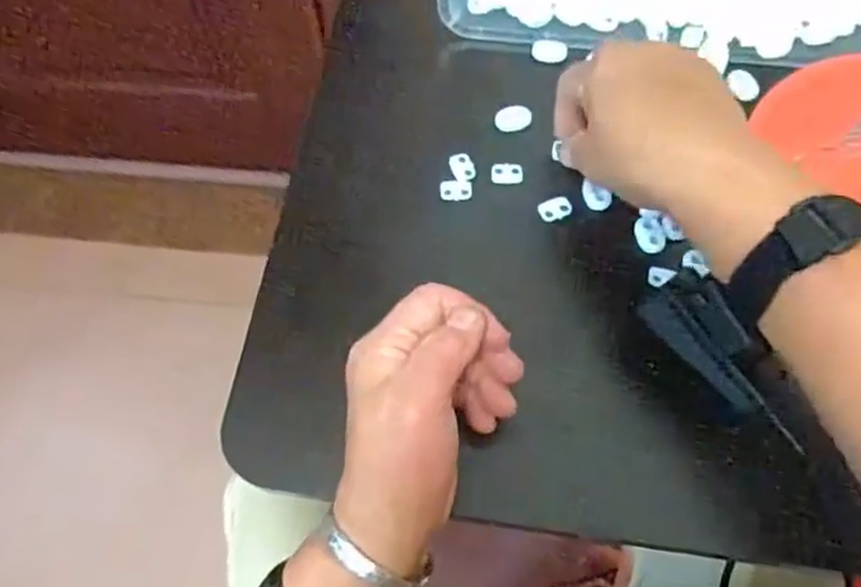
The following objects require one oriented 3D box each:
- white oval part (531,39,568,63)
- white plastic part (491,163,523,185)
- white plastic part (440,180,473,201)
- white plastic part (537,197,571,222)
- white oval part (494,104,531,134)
[{"bbox_3d":[0.079,-0.160,0.461,0.023,0.004,0.017,6,65,4],"label":"white oval part"},{"bbox_3d":[0.047,-0.073,0.423,0.019,0.004,0.014,3,65,2],"label":"white plastic part"},{"bbox_3d":[0.015,-0.062,0.417,0.019,0.004,0.013,-4,65,-1],"label":"white plastic part"},{"bbox_3d":[0.074,-0.051,0.411,0.020,0.004,0.013,-19,66,-8],"label":"white plastic part"},{"bbox_3d":[0.052,-0.109,0.437,0.022,0.004,0.019,2,65,2],"label":"white oval part"}]

